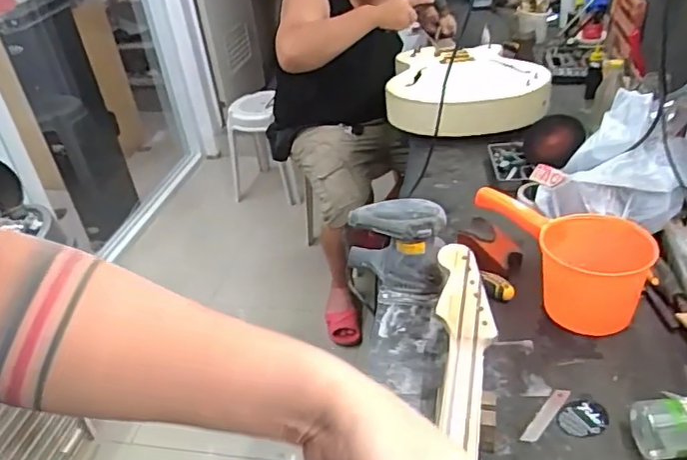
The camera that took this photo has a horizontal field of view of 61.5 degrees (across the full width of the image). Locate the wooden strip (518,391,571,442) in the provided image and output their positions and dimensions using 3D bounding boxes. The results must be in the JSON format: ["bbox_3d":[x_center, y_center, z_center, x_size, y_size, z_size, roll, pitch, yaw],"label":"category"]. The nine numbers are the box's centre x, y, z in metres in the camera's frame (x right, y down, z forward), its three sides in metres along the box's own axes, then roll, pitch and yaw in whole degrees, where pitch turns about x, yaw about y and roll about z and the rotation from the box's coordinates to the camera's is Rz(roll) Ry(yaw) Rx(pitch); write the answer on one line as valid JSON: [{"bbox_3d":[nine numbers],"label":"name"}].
[{"bbox_3d":[0.258,0.236,0.739,0.017,0.004,0.102,34,48,28],"label":"wooden strip"}]

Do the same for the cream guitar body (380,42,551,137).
[{"bbox_3d":[0.300,-0.379,1.499,0.381,0.119,0.459,-3,34,6],"label":"cream guitar body"}]

